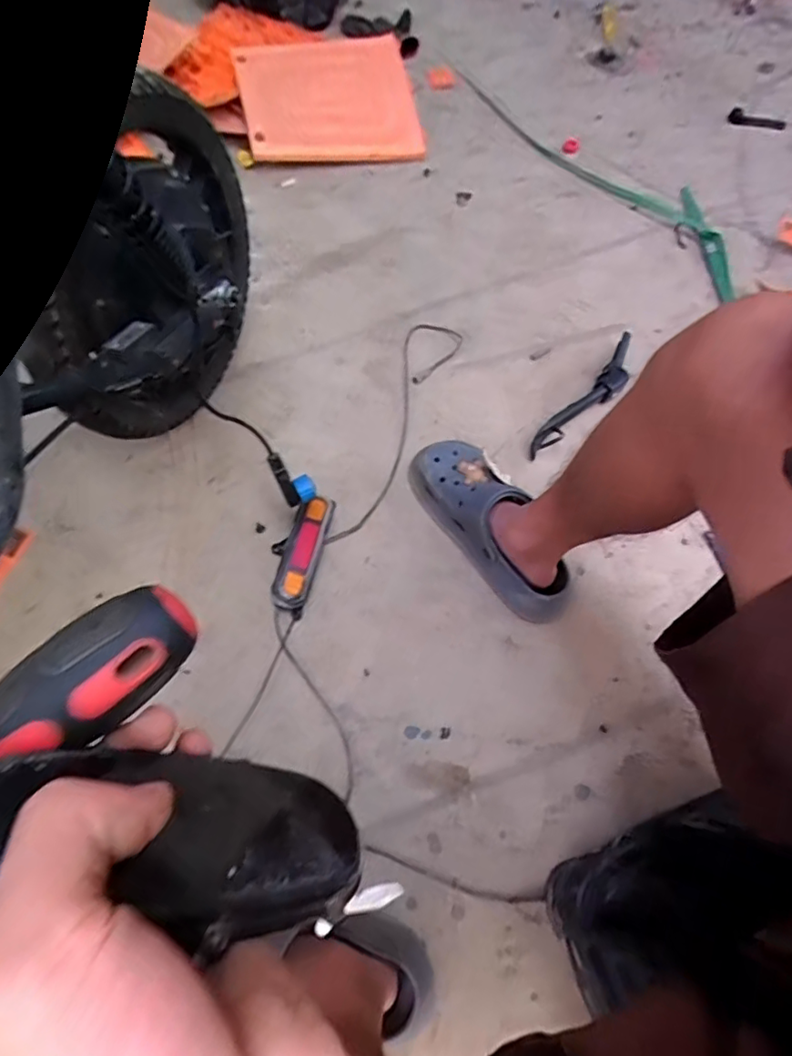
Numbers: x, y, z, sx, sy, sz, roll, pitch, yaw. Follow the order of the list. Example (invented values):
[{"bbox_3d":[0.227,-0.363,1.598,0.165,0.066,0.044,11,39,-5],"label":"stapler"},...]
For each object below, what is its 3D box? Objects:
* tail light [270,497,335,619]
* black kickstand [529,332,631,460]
[{"bbox_3d":[-0.127,0.027,0.744,0.064,0.034,0.167,12,63,3],"label":"tail light"},{"bbox_3d":[0.310,-0.207,0.915,0.057,0.040,0.313,37,66,14],"label":"black kickstand"}]

